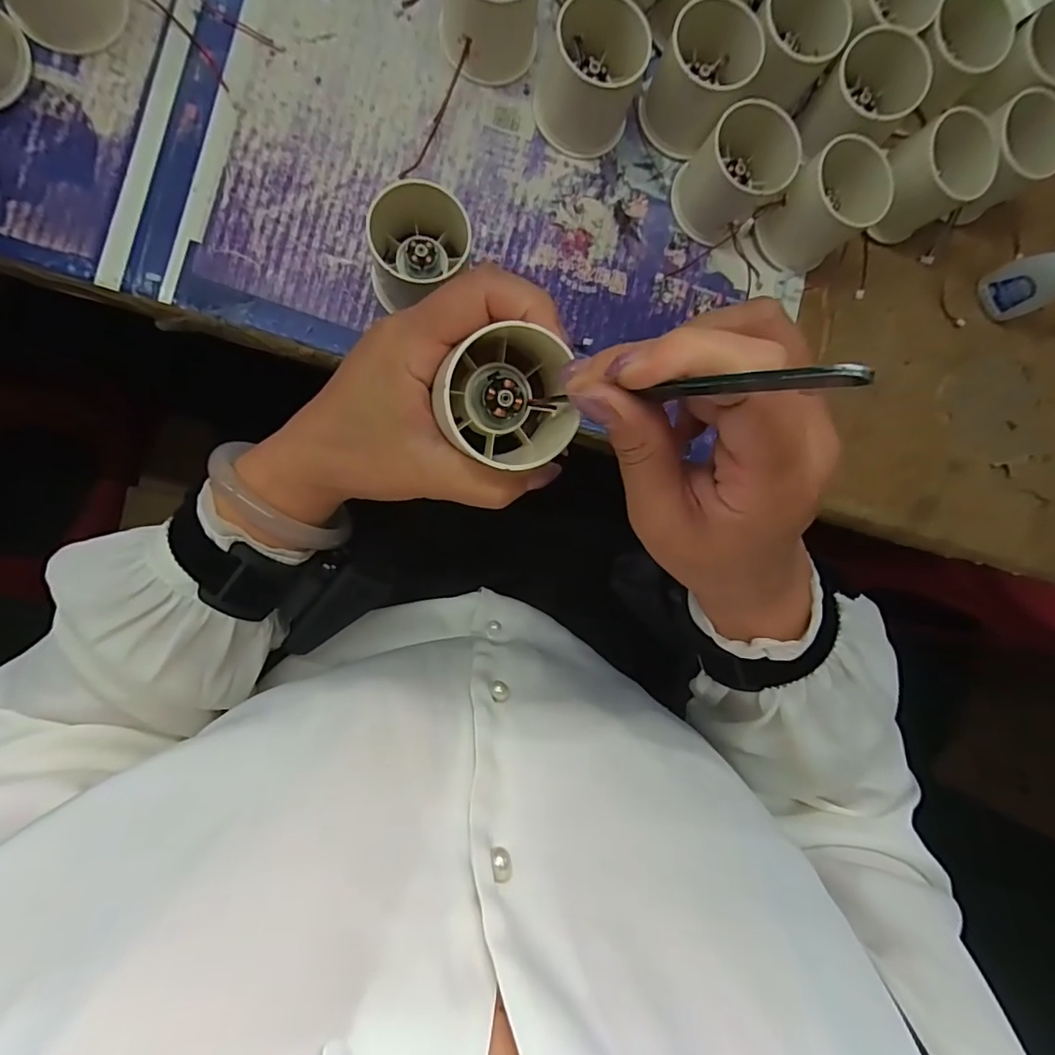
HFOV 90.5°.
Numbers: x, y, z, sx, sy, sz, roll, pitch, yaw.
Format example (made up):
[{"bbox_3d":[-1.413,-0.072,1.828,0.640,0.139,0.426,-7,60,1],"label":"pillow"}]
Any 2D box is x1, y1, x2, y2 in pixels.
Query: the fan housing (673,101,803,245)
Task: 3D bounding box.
[{"bbox_3d":[0.118,-0.206,0.306,0.048,0.050,0.051,0,91,-9],"label":"fan housing"}]

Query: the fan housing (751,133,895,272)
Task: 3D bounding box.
[{"bbox_3d":[0.176,-0.191,0.312,0.051,0.053,0.048,0,91,-9],"label":"fan housing"}]

